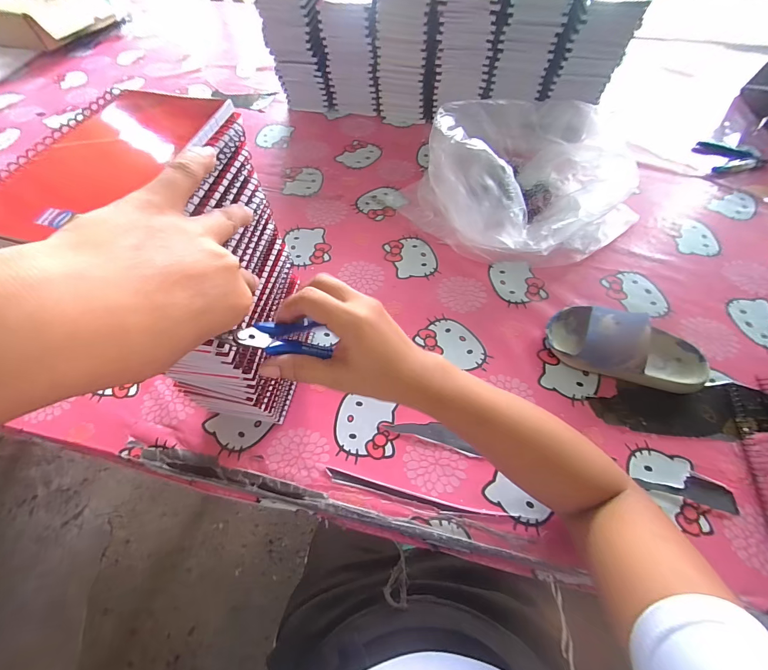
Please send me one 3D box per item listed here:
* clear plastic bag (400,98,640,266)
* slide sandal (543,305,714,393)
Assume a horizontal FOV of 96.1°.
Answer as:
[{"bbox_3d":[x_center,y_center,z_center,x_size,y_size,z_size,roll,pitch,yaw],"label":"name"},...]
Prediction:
[{"bbox_3d":[0.214,-0.234,0.514,0.269,0.121,0.271,-37,66,-18],"label":"clear plastic bag"},{"bbox_3d":[0.291,0.010,0.410,0.174,0.058,0.088,14,62,9],"label":"slide sandal"}]

